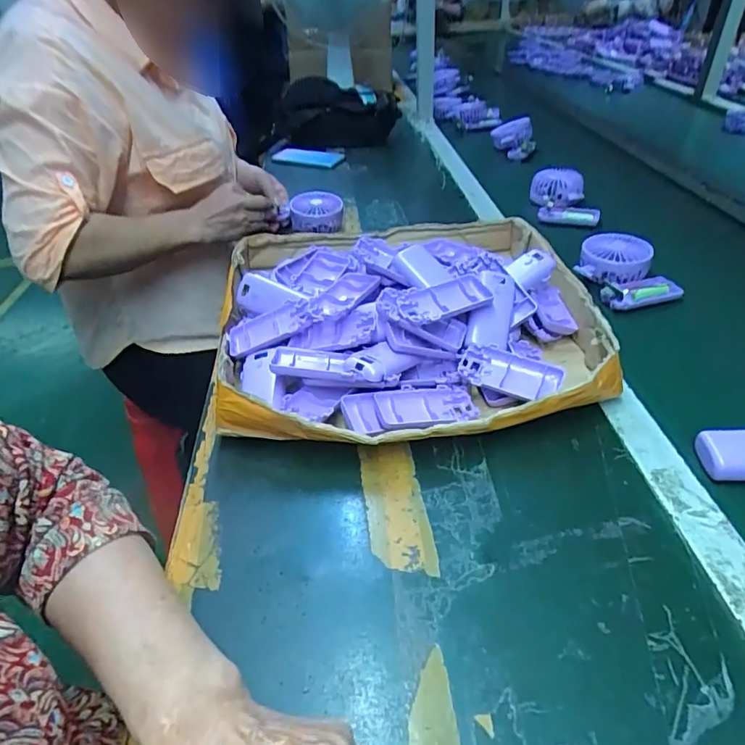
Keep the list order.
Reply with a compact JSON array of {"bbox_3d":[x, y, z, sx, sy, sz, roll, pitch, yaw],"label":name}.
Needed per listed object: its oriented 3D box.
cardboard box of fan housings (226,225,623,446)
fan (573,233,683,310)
[{"bbox_3d":[0.034,-0.080,0.586,0.392,0.089,0.400,-7,39,-6],"label":"cardboard box of fan housings"},{"bbox_3d":[0.325,-0.134,0.675,0.101,0.051,0.126,-6,39,-5],"label":"fan"}]

